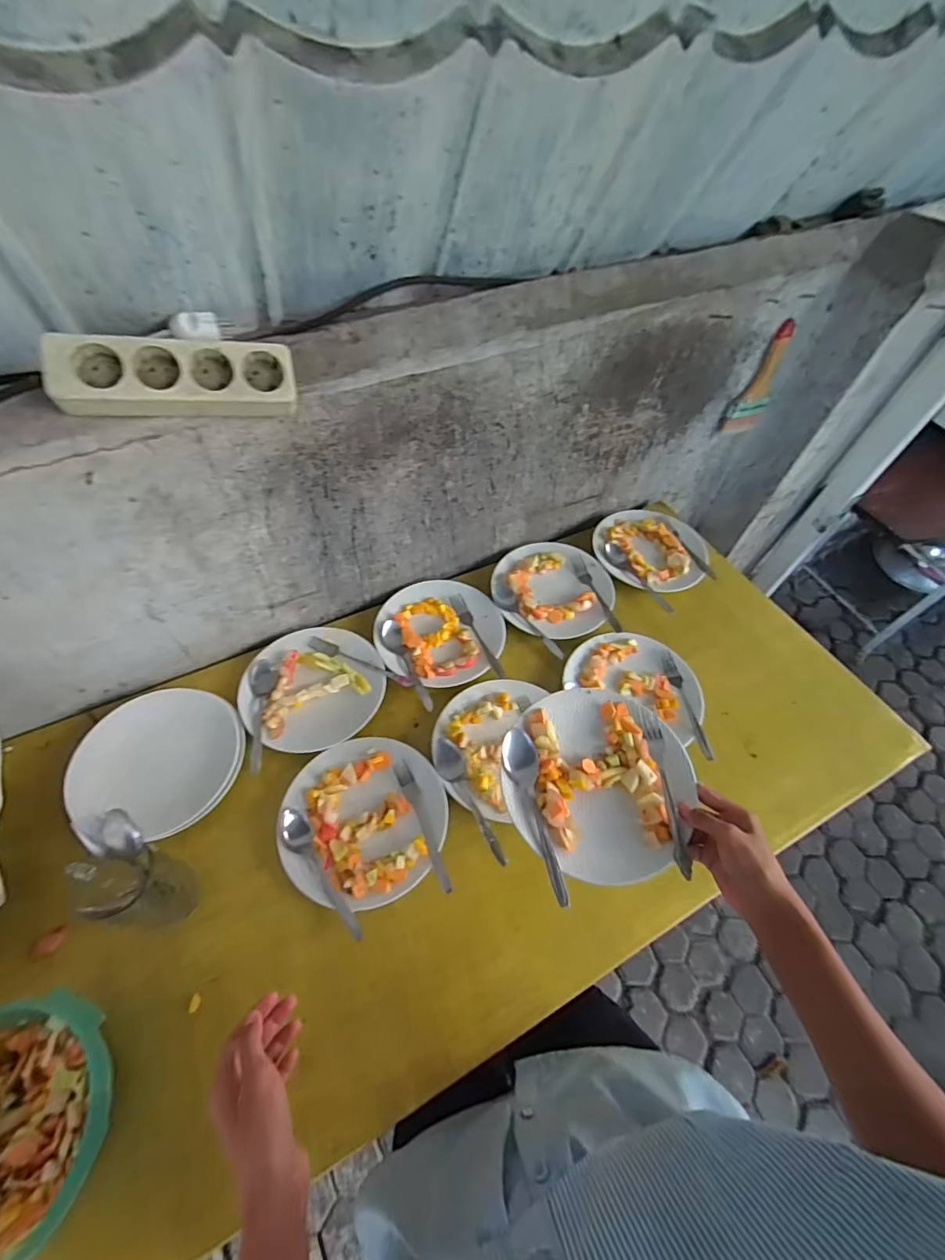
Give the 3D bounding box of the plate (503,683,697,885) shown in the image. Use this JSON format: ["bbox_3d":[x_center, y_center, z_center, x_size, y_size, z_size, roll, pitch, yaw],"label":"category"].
[{"bbox_3d":[0.131,0.154,0.533,0.188,0.024,0.200,1,57,-2],"label":"plate"}]

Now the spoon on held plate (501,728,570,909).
[{"bbox_3d":[0.061,0.181,0.504,0.034,0.019,0.167,-8,57,-8],"label":"spoon on held plate"}]

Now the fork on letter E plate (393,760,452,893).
[{"bbox_3d":[-0.060,0.238,0.630,0.019,0.019,0.170,-21,60,-16],"label":"fork on letter E plate"}]

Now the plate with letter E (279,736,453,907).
[{"bbox_3d":[-0.137,0.231,0.632,0.201,0.024,0.194,1,57,-2],"label":"plate with letter E"}]

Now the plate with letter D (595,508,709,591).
[{"bbox_3d":[0.328,-0.148,0.927,0.200,0.024,0.191,1,57,-2],"label":"plate with letter D"}]

